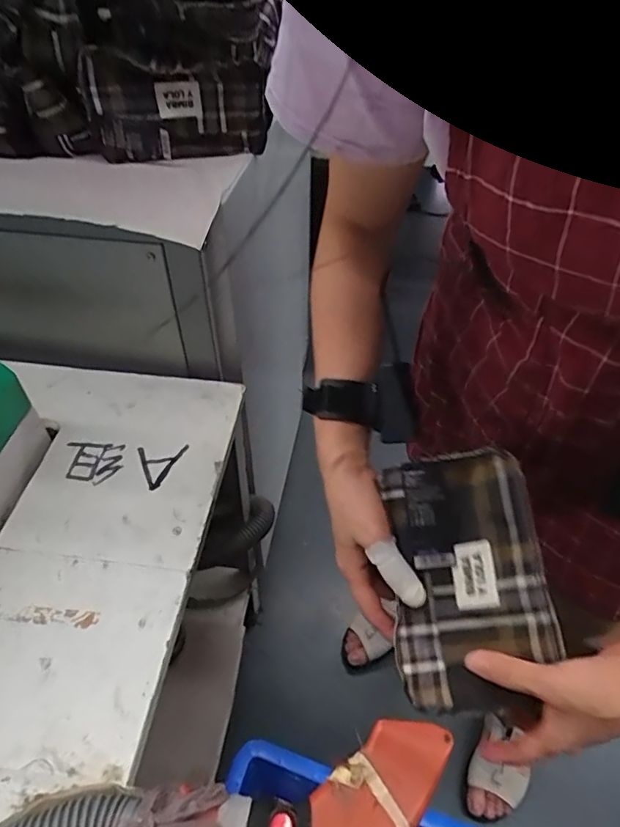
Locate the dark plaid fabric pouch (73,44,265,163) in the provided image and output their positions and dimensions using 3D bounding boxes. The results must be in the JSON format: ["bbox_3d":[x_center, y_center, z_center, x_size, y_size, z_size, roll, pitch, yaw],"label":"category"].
[{"bbox_3d":[-0.146,-0.341,0.592,0.189,0.104,0.042,-12,47,-12],"label":"dark plaid fabric pouch"}]

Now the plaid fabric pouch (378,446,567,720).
[{"bbox_3d":[0.127,0.130,0.432,0.118,0.020,0.194,-9,70,20],"label":"plaid fabric pouch"}]

